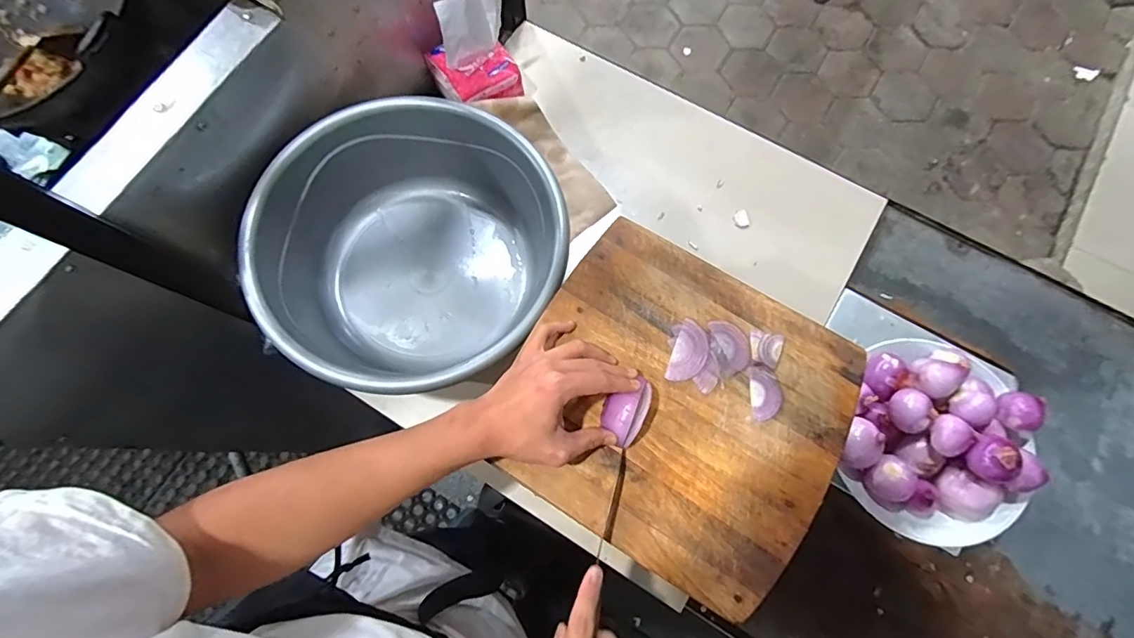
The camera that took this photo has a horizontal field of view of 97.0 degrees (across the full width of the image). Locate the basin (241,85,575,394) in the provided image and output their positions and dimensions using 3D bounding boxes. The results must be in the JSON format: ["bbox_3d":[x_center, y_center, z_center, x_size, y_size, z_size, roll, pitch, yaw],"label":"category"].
[{"bbox_3d":[-0.169,-0.073,0.591,0.321,0.150,0.314,0,75,1],"label":"basin"}]

